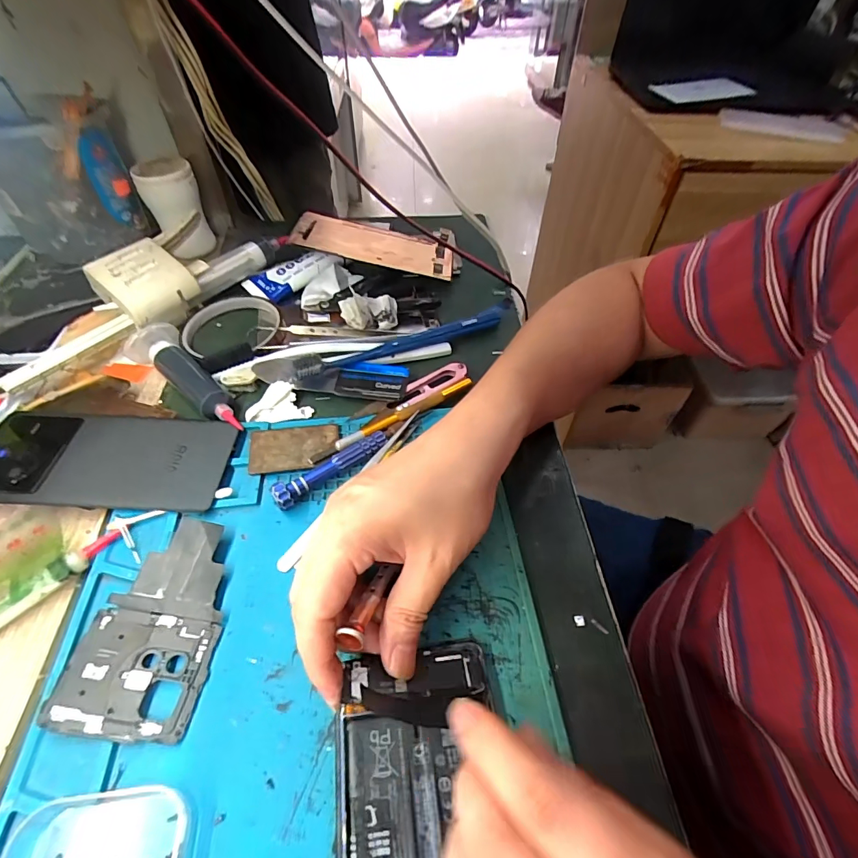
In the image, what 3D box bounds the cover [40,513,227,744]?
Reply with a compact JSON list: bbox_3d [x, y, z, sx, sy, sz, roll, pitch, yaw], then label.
[{"bbox_3d":[-0.143,0.099,0.231,0.064,0.008,0.104,4,52,2],"label":"cover"}]

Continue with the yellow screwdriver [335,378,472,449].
[{"bbox_3d":[-0.017,-0.013,0.322,0.113,0.006,0.010,-27,57,-21],"label":"yellow screwdriver"}]

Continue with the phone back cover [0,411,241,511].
[{"bbox_3d":[-0.216,0.018,0.289,0.158,0.012,0.072,1,52,0],"label":"phone back cover"}]

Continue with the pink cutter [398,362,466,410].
[{"bbox_3d":[0.001,-0.035,0.340,0.065,0.007,0.021,-28,57,-21],"label":"pink cutter"}]

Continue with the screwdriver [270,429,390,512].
[{"bbox_3d":[-0.065,0.024,0.288,0.083,0.015,0.018,-34,60,-25],"label":"screwdriver"}]

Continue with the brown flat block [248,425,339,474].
[{"bbox_3d":[-0.094,0.012,0.304,0.058,0.005,0.037,-5,52,-6],"label":"brown flat block"}]

